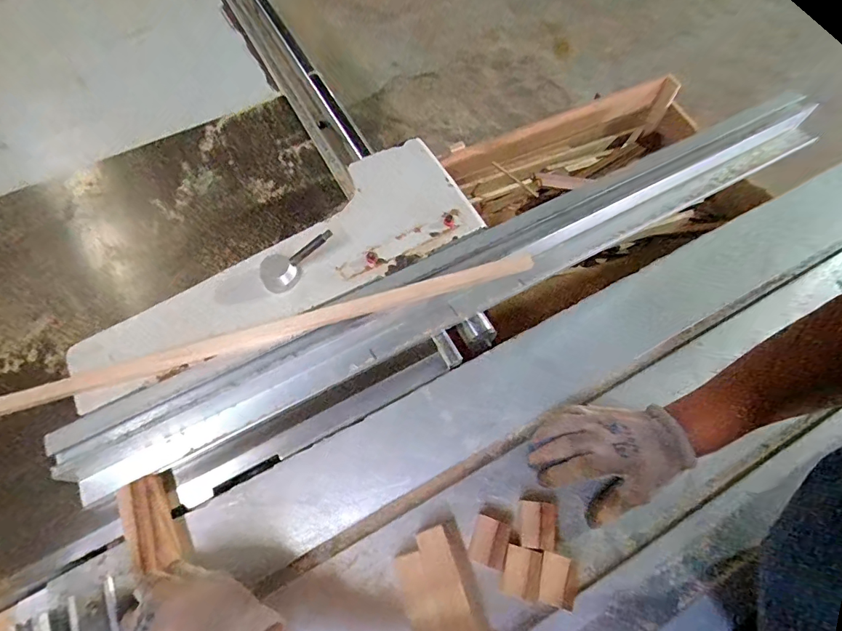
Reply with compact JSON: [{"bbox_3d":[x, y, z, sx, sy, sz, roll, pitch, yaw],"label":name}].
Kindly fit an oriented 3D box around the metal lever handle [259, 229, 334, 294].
[{"bbox_3d":[-0.165,-0.078,0.565,0.110,0.026,0.049,-39,69,6],"label":"metal lever handle"}]

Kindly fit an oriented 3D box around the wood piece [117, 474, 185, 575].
[{"bbox_3d":[-0.294,0.230,0.467,0.037,0.035,0.103,-28,66,-12],"label":"wood piece"}]

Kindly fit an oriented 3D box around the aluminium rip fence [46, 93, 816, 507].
[{"bbox_3d":[0.102,-0.076,0.605,1.158,0.068,0.102,-27,68,-12],"label":"aluminium rip fence"}]

